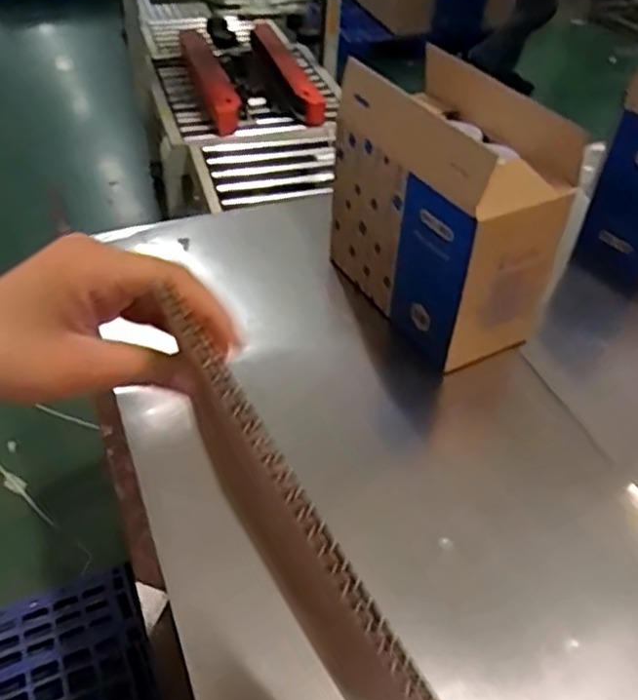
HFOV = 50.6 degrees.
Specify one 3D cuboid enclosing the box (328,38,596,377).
[{"bbox_3d":[0.231,-0.262,1.240,0.252,0.388,0.419,-20,48,-22],"label":"box"}]

